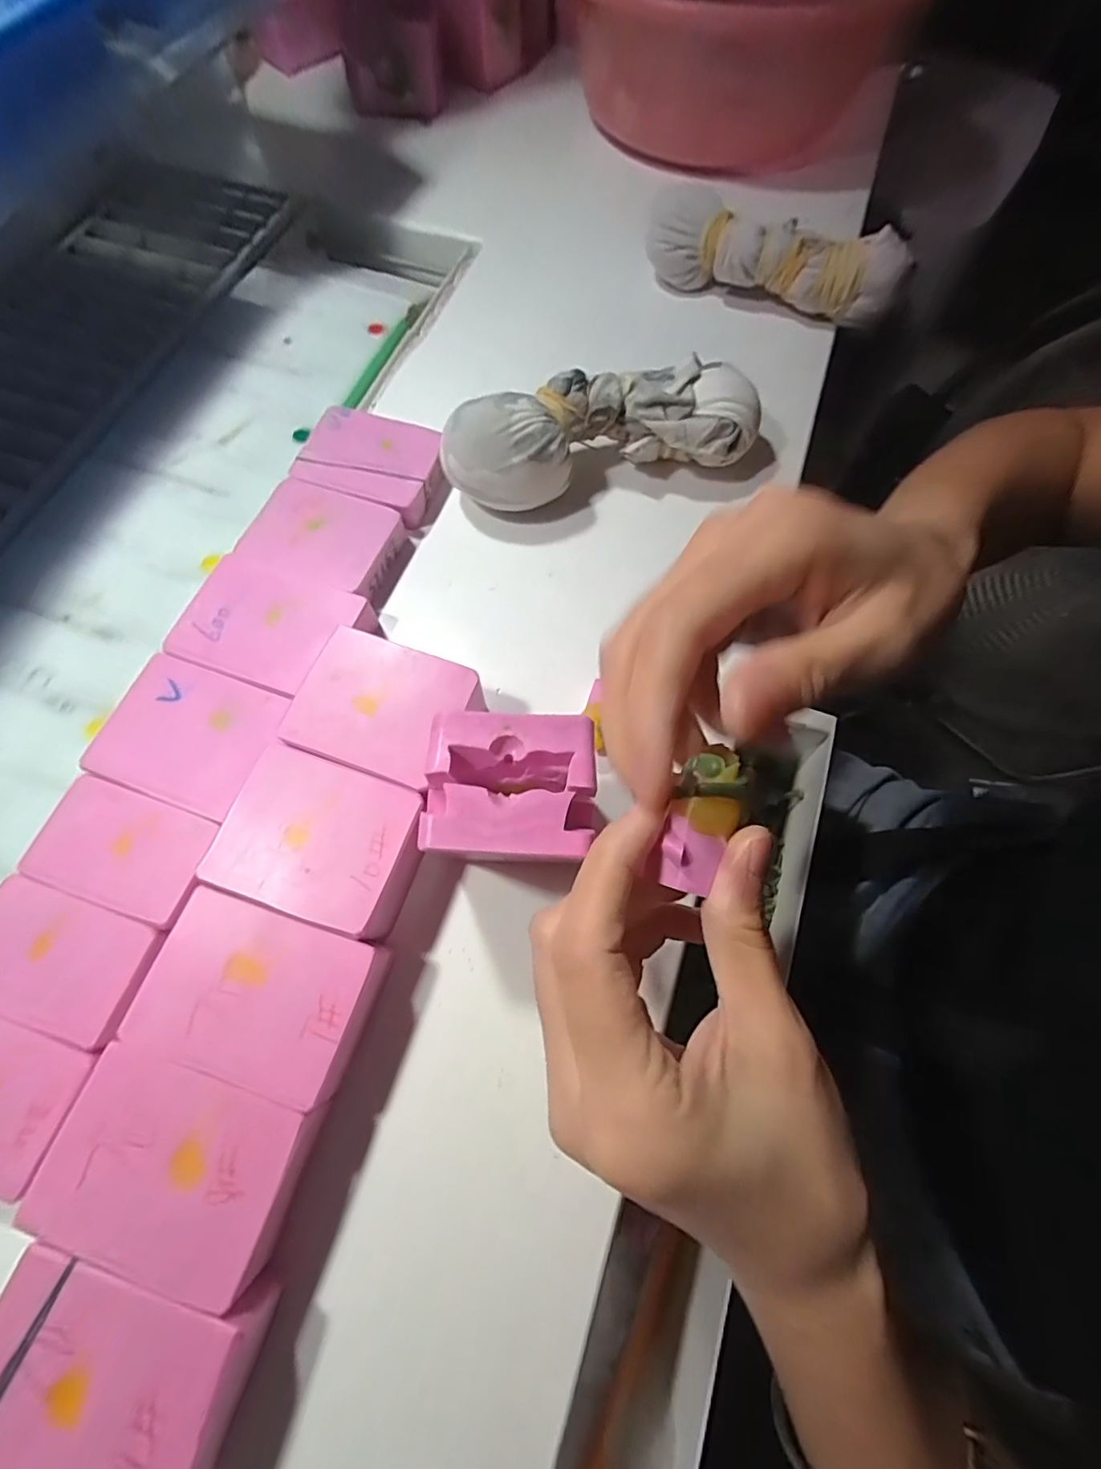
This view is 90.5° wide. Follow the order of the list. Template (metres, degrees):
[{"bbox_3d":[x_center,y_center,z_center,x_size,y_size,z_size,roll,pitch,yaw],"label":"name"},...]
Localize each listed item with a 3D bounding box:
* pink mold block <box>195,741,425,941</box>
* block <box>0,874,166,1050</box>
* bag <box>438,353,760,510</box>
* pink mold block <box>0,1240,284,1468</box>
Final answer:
[{"bbox_3d":[-0.085,0.041,0.211,0.073,0.020,0.055,19,70,5],"label":"pink mold block"},{"bbox_3d":[-0.185,0.086,0.208,0.069,0.012,0.043,16,70,5],"label":"block"},{"bbox_3d":[0.026,-0.156,0.290,0.161,0.052,0.049,-15,70,-7],"label":"bag"},{"bbox_3d":[-0.127,0.189,0.165,0.075,0.035,0.052,16,70,5],"label":"pink mold block"}]

